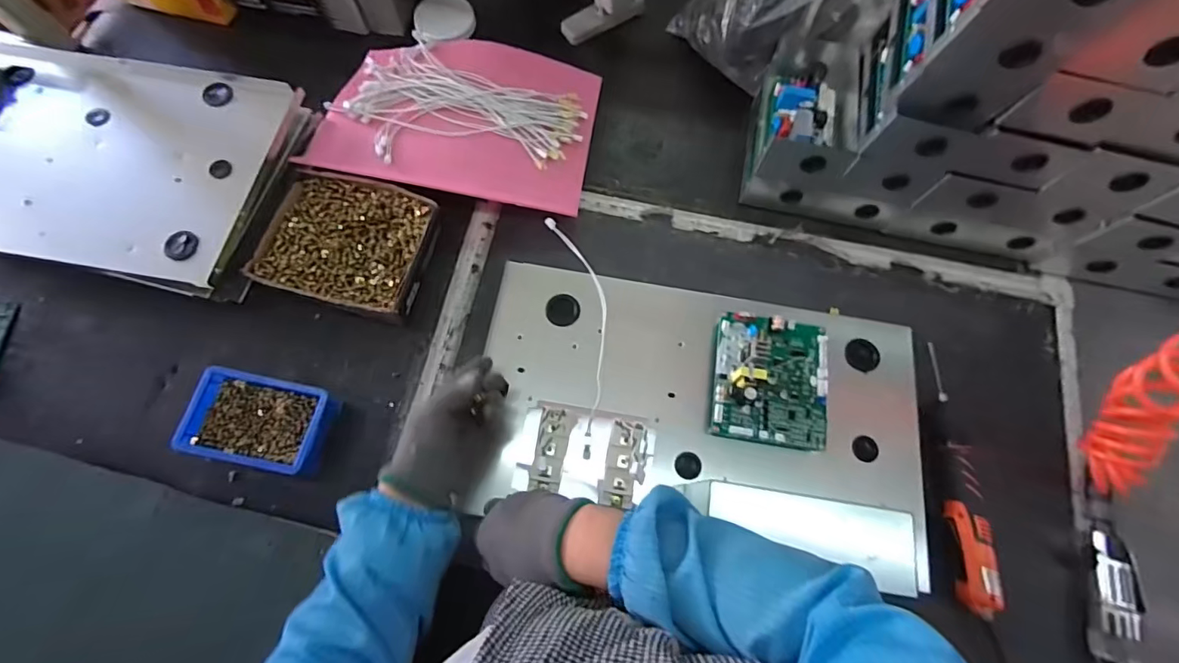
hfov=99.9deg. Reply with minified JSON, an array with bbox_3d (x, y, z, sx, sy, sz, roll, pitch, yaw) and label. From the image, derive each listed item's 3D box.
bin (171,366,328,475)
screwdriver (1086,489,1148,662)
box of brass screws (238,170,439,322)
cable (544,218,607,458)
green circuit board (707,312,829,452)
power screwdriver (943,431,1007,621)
[{"bbox_3d":[-0.389,0.109,0.591,0.150,0.054,0.103,11,72,3],"label":"bin"},{"bbox_3d":[0.584,0.338,0.547,0.033,0.046,0.305,10,72,3],"label":"screwdriver"},{"bbox_3d":[-0.311,-0.111,0.654,0.199,0.048,0.180,13,72,4],"label":"box of brass screws"},{"bbox_3d":[-0.005,-0.008,0.620,0.059,0.033,0.321,-9,72,-3],"label":"cable"},{"bbox_3d":[0.211,0.051,0.566,0.131,0.039,0.149,10,72,3],"label":"green circuit board"},{"bbox_3d":[0.442,0.221,0.584,0.041,0.031,0.196,4,72,1],"label":"power screwdriver"}]

